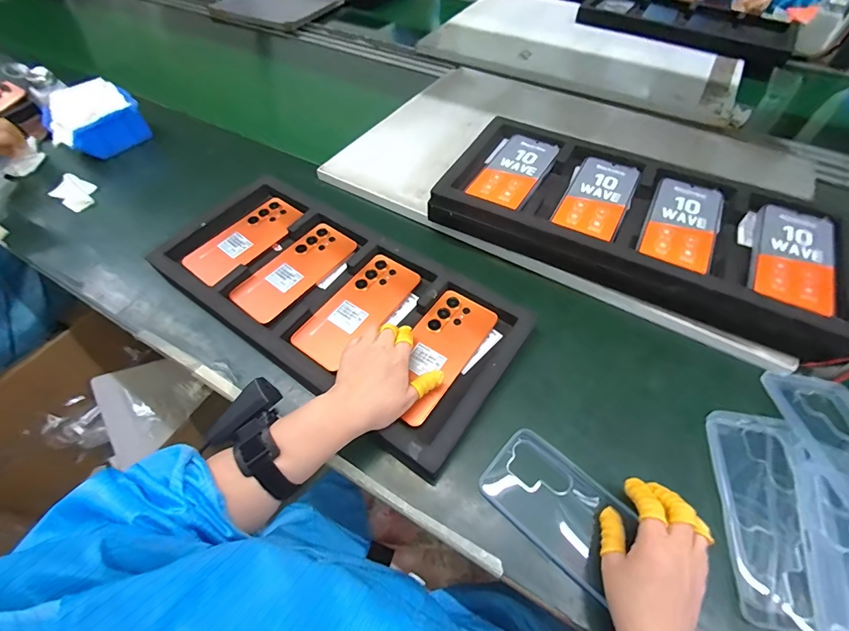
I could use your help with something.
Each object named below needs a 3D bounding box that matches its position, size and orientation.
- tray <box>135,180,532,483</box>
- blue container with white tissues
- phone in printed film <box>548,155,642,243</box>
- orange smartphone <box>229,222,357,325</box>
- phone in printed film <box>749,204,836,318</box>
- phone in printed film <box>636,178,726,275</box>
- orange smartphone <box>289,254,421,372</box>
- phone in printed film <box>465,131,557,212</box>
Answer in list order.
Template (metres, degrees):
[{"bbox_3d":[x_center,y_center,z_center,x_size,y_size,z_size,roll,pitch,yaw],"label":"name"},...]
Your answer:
[{"bbox_3d":[-0.121,-0.034,0.510,0.477,0.031,0.224,33,62,19],"label":"tray"},{"bbox_3d":[-0.571,-0.337,0.693,0.143,0.078,0.107,-31,59,-20],"label":"blue container with white tissues"},{"bbox_3d":[0.230,-0.158,0.527,0.077,0.008,0.156,25,58,17],"label":"phone in printed film"},{"bbox_3d":[-0.174,-0.062,0.539,0.077,0.009,0.167,33,63,20],"label":"orange smartphone"},{"bbox_3d":[0.429,-0.072,0.463,0.074,0.009,0.167,25,58,18],"label":"phone in printed film"},{"bbox_3d":[0.322,-0.117,0.495,0.080,0.007,0.158,24,57,17],"label":"phone in printed film"},{"bbox_3d":[-0.084,-0.010,0.502,0.073,0.009,0.168,35,65,21],"label":"orange smartphone"},{"bbox_3d":[0.127,-0.205,0.561,0.076,0.009,0.161,26,58,18],"label":"phone in printed film"}]

